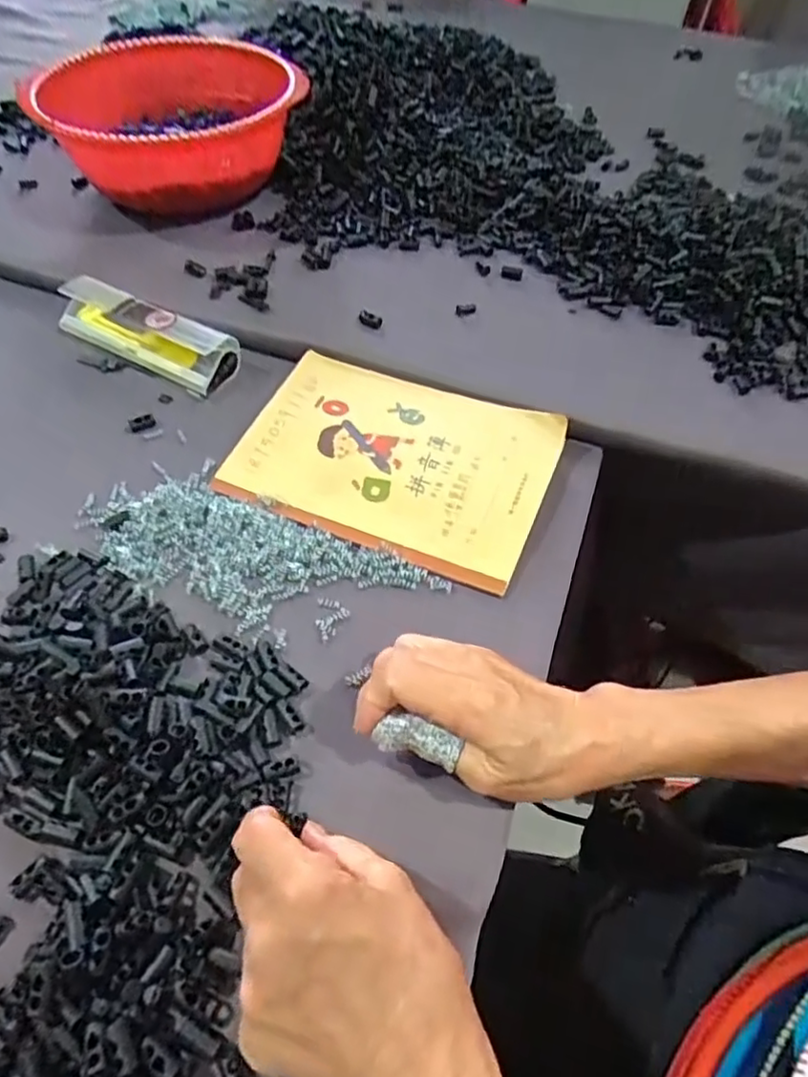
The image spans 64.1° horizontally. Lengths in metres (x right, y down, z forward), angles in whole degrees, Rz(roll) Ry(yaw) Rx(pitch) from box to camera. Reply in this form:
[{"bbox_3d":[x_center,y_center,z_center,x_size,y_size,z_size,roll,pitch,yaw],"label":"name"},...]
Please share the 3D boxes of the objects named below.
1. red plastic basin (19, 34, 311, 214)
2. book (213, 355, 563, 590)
[{"bbox_3d":[-0.222,-0.379,0.604,0.196,0.090,0.216,20,58,13],"label":"red plastic basin"},{"bbox_3d":[-0.006,-0.060,0.437,0.204,0.010,0.141,19,57,13],"label":"book"}]

